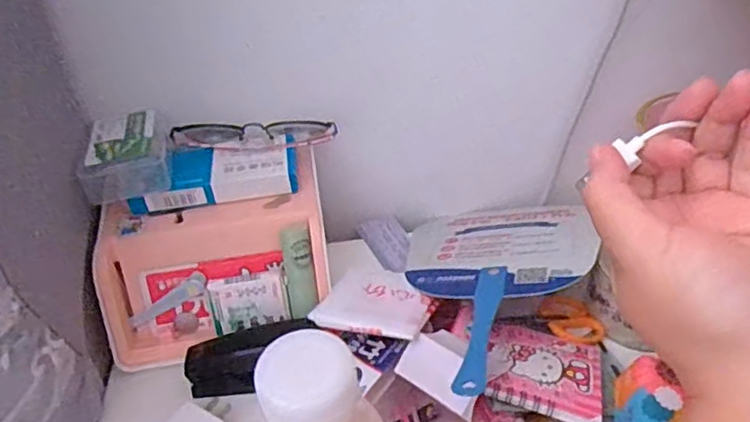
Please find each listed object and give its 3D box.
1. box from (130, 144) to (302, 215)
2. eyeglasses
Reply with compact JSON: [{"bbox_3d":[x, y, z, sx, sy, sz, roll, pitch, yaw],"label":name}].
[{"bbox_3d":[-0.127,-0.031,0.482,0.126,0.024,0.053,-9,37,-6],"label":"box"},{"bbox_3d":[-0.099,-0.066,0.499,0.130,0.026,0.040,-4,37,0],"label":"eyeglasses"}]

